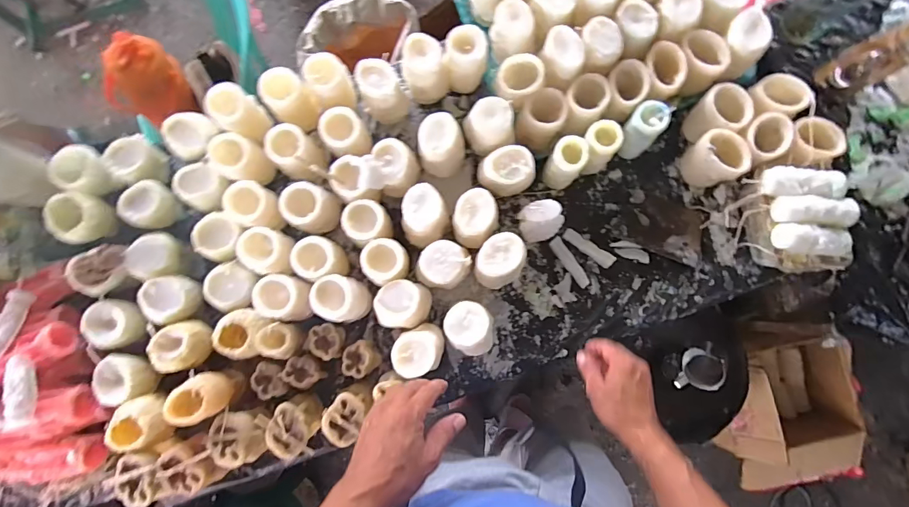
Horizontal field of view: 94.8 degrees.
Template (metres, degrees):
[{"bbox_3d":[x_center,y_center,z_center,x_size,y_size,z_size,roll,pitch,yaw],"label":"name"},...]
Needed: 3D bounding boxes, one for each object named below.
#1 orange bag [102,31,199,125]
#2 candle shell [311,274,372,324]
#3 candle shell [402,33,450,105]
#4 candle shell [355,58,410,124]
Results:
[{"bbox_3d":[-0.638,-0.360,0.873,0.110,0.136,0.143,21,83,3],"label":"orange bag"},{"bbox_3d":[-0.166,0.068,0.623,0.072,0.068,0.066,0,83,0],"label":"candle shell"},{"bbox_3d":[-0.046,-0.288,0.656,0.060,0.092,0.059,0,83,0],"label":"candle shell"},{"bbox_3d":[-0.110,-0.252,0.666,0.063,0.099,0.075,-25,83,-3],"label":"candle shell"}]

